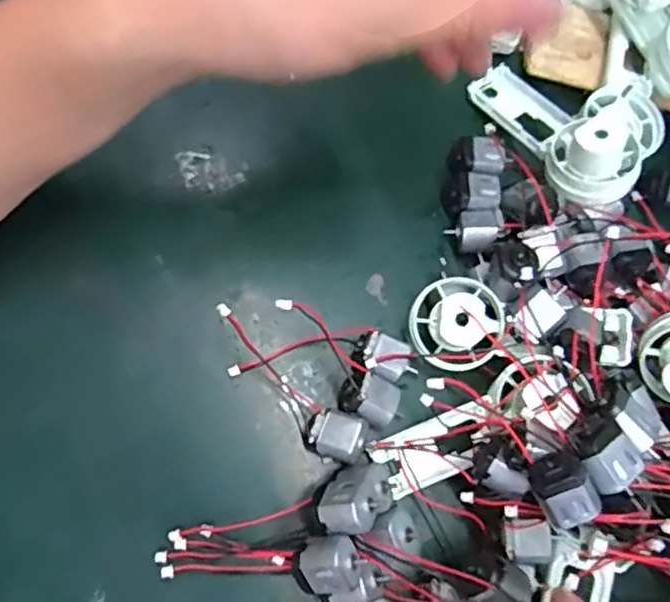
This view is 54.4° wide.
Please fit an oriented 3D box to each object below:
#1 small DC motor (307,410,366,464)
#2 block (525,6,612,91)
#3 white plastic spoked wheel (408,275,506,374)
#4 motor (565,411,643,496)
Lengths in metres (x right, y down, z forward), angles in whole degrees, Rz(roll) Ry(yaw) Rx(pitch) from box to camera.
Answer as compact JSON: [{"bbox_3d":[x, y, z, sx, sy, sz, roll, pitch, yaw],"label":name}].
[{"bbox_3d":[0.000,0.056,0.274,0.024,0.017,0.019,25,73,0],"label":"small DC motor"},{"bbox_3d":[0.121,-0.133,0.335,0.038,0.007,0.046,16,74,-3],"label":"block"},{"bbox_3d":[0.053,0.009,0.278,0.039,0.021,0.038,2,75,-7],"label":"white plastic spoked wheel"},{"bbox_3d":[0.095,0.054,0.233,0.019,0.015,0.026,-22,79,-13],"label":"motor"}]

